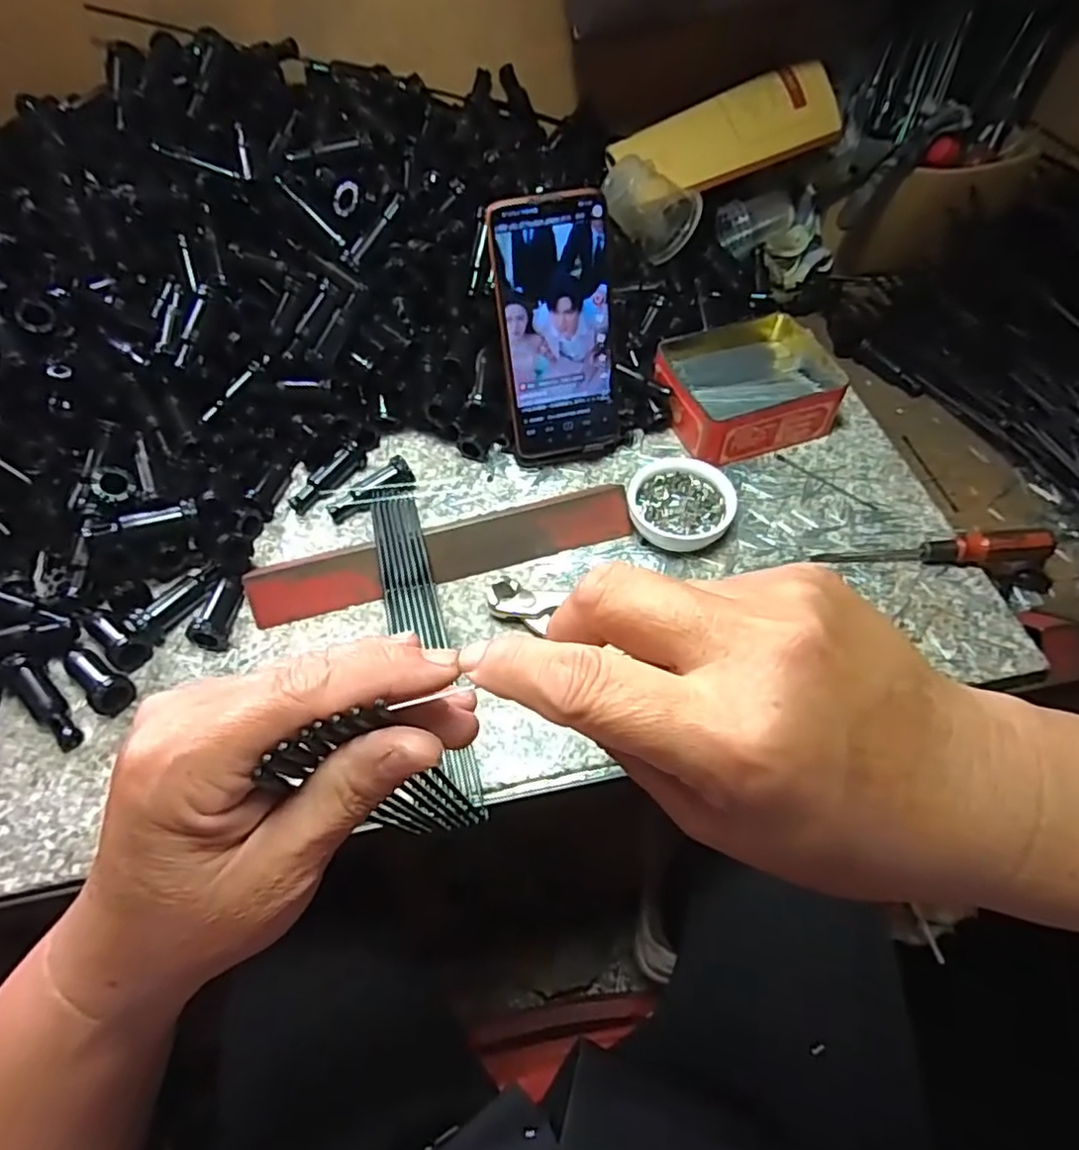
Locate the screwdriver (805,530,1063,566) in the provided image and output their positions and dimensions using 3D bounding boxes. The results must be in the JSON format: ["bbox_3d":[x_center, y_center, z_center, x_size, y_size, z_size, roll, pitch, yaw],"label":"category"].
[{"bbox_3d":[0.263,-0.019,0.450,0.145,0.023,0.019,1,55,2],"label":"screwdriver"}]

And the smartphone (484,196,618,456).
[{"bbox_3d":[0.013,-0.162,0.460,0.075,0.170,0.009,-10,31,-5],"label":"smartphone"}]

